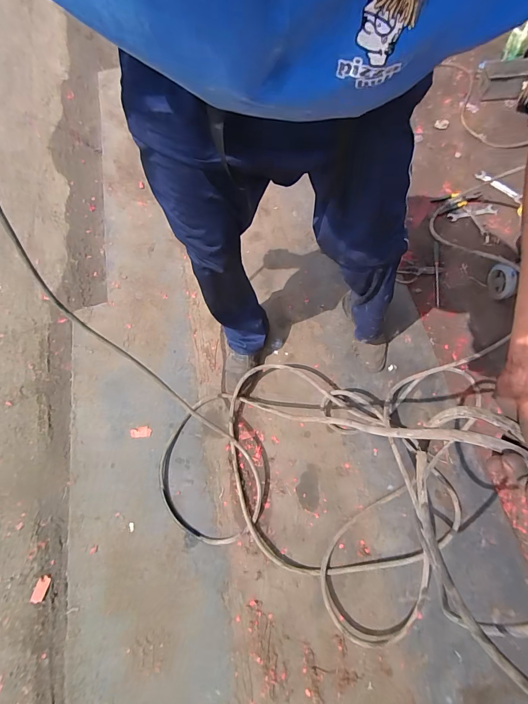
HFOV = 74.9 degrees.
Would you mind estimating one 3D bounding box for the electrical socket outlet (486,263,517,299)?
[{"bbox_3d":[0.768,-0.233,1.119,0.024,0.113,0.110,-10,69,-4],"label":"electrical socket outlet"}]

